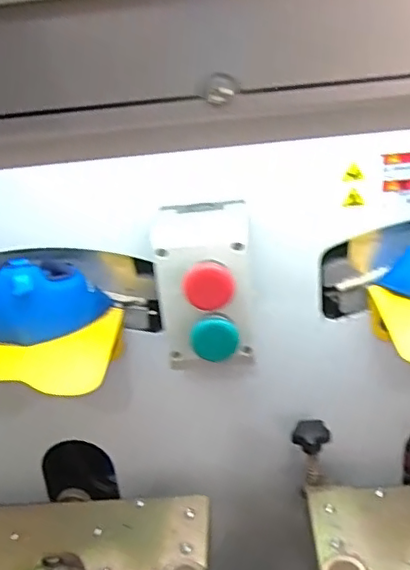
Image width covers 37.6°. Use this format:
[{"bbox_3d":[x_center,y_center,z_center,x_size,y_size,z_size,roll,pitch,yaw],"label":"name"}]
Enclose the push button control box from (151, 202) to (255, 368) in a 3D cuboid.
[{"bbox_3d":[0.001,0.002,0.493,0.082,0.116,0.084,-4,24,6],"label":"push button control box"}]

